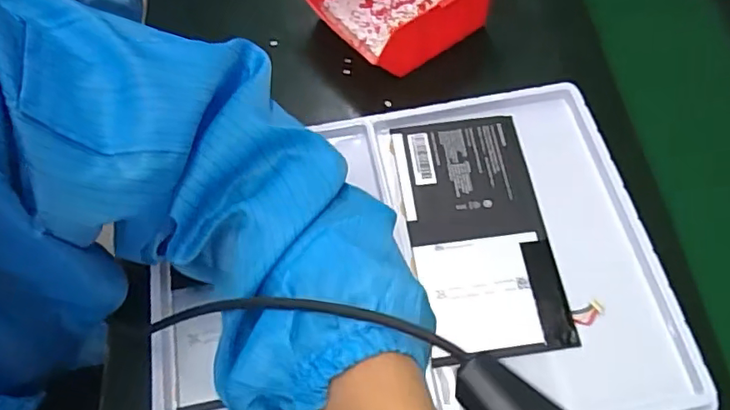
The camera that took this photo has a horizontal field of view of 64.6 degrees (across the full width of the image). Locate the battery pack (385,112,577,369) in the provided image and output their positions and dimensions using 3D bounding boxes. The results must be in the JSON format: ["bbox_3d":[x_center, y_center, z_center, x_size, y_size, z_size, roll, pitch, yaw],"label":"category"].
[{"bbox_3d":[0.073,0.016,0.389,0.092,0.006,0.170,-7,62,-3],"label":"battery pack"}]

